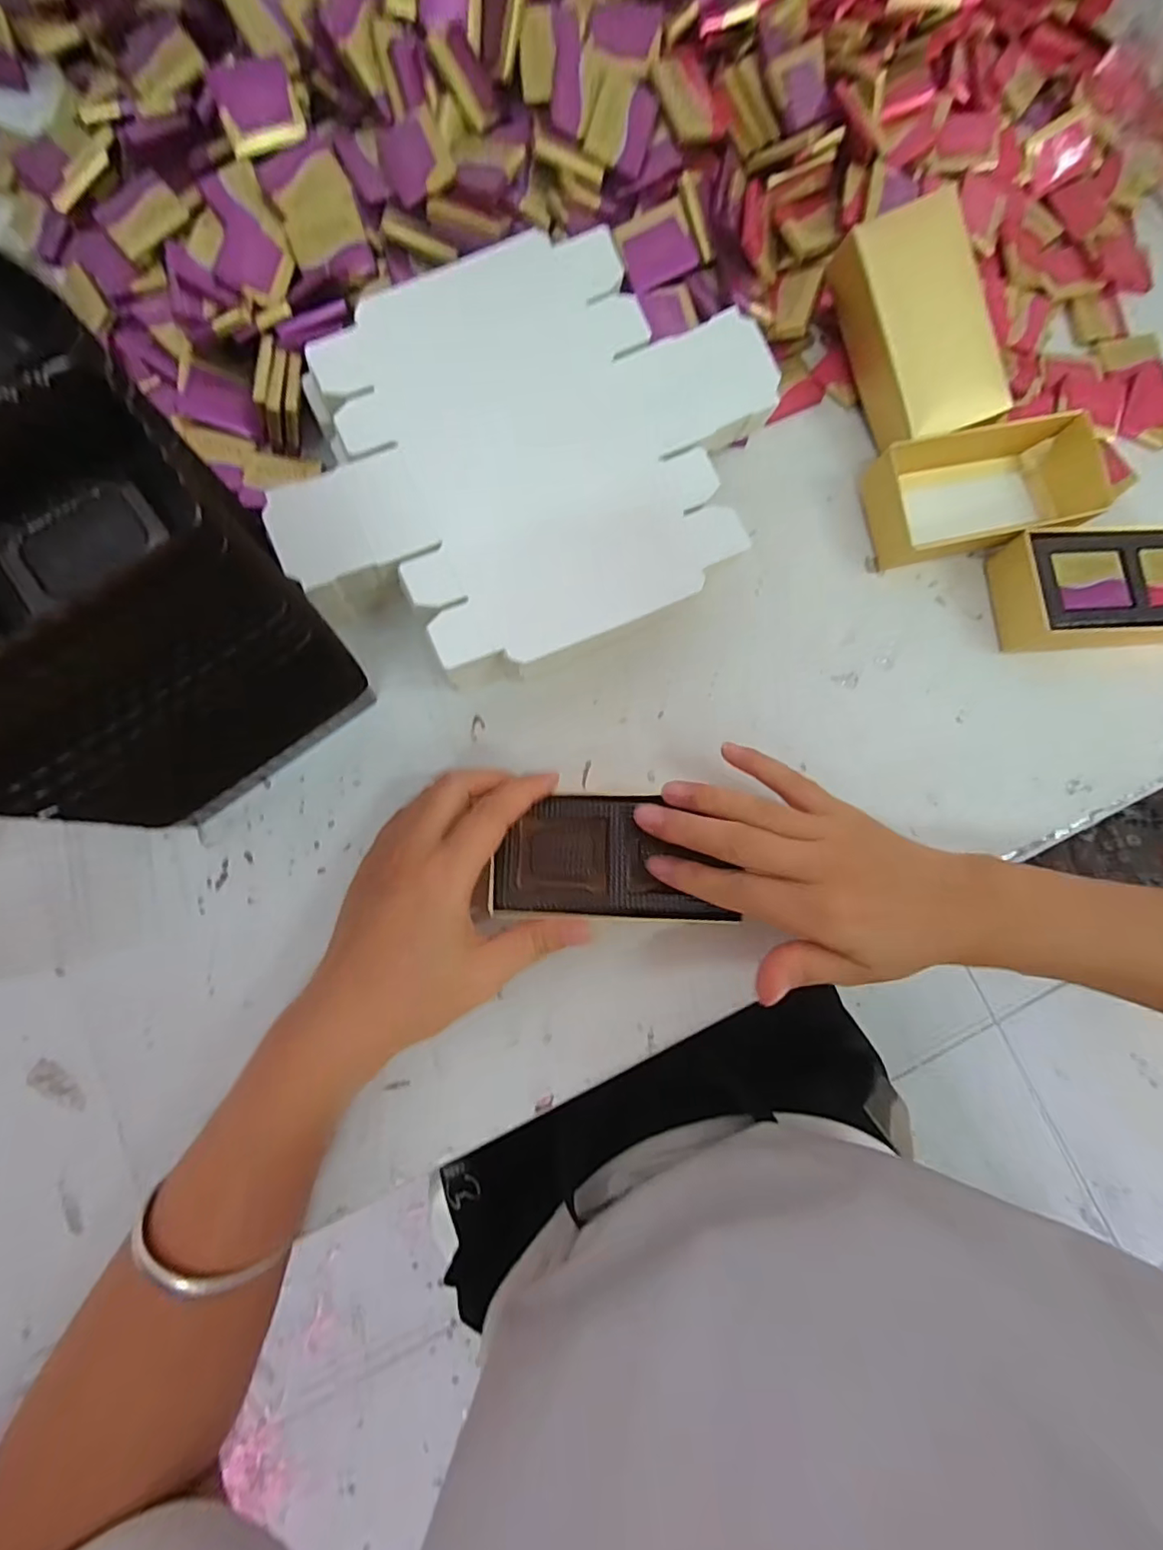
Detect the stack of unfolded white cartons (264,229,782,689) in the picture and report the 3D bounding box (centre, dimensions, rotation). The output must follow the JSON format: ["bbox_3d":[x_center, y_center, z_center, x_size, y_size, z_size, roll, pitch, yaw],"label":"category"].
[{"bbox_3d":[-0.027,-0.152,0.284,0.233,0.039,0.182,-27,89,-7],"label":"stack of unfolded white cartons"}]

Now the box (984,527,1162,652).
[{"bbox_3d":[0.289,-0.100,0.312,0.113,0.033,0.064,-5,81,-4],"label":"box"}]

